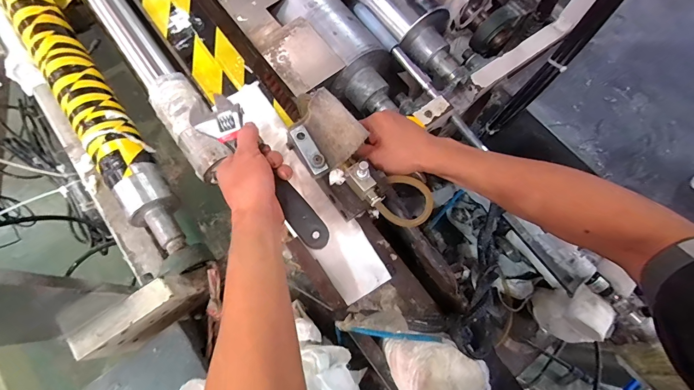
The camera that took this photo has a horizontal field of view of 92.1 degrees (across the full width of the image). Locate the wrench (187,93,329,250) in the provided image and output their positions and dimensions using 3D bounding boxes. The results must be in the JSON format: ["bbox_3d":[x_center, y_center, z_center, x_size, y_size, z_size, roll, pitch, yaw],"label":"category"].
[{"bbox_3d":[-0.101,-0.034,0.387,0.053,0.010,0.236,-41,74,-11],"label":"wrench"}]

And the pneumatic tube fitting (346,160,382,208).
[{"bbox_3d":[0.020,-0.014,0.385,0.050,0.051,0.024,44,73,11],"label":"pneumatic tube fitting"}]

